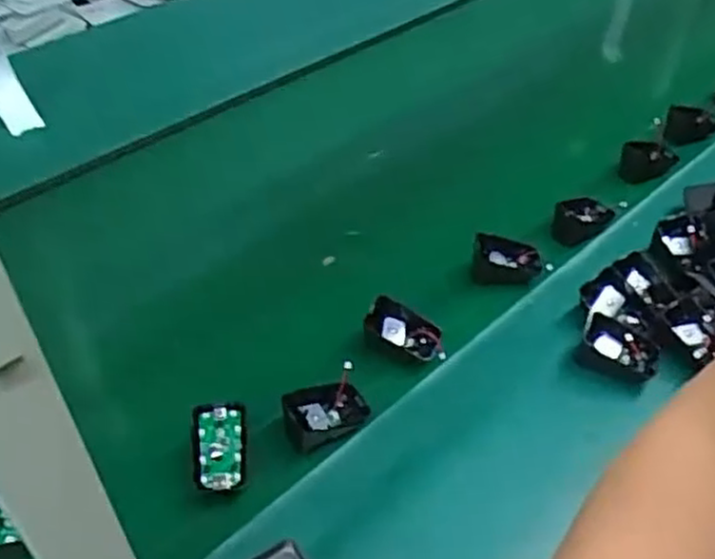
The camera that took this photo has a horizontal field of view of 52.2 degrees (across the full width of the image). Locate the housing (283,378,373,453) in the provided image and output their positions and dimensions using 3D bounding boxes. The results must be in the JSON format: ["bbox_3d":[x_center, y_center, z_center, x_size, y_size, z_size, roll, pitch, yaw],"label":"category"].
[{"bbox_3d":[-0.027,0.108,0.599,0.071,0.026,0.050,-18,48,-19],"label":"housing"}]

